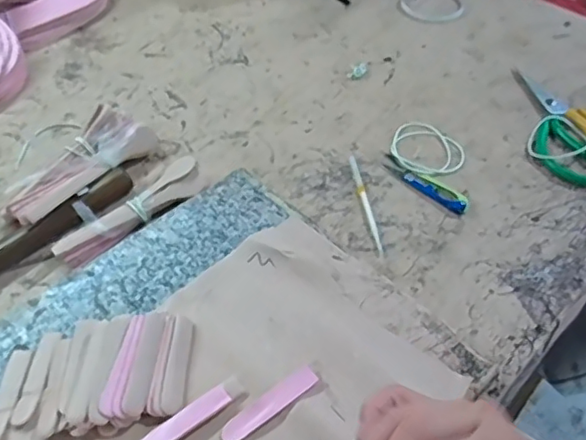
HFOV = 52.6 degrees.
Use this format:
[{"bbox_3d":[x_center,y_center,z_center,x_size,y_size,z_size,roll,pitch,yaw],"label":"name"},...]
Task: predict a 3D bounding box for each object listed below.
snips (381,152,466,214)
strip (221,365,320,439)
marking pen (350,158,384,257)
[{"bbox_3d":[0.130,-0.038,0.592,0.101,0.006,0.022,36,60,28],"label":"snips"},{"bbox_3d":[-0.016,0.131,0.424,0.078,0.004,0.016,-31,56,-23],"label":"strip"},{"bbox_3d":[0.070,-0.018,0.581,0.010,0.006,0.127,-7,50,-4],"label":"marking pen"}]

